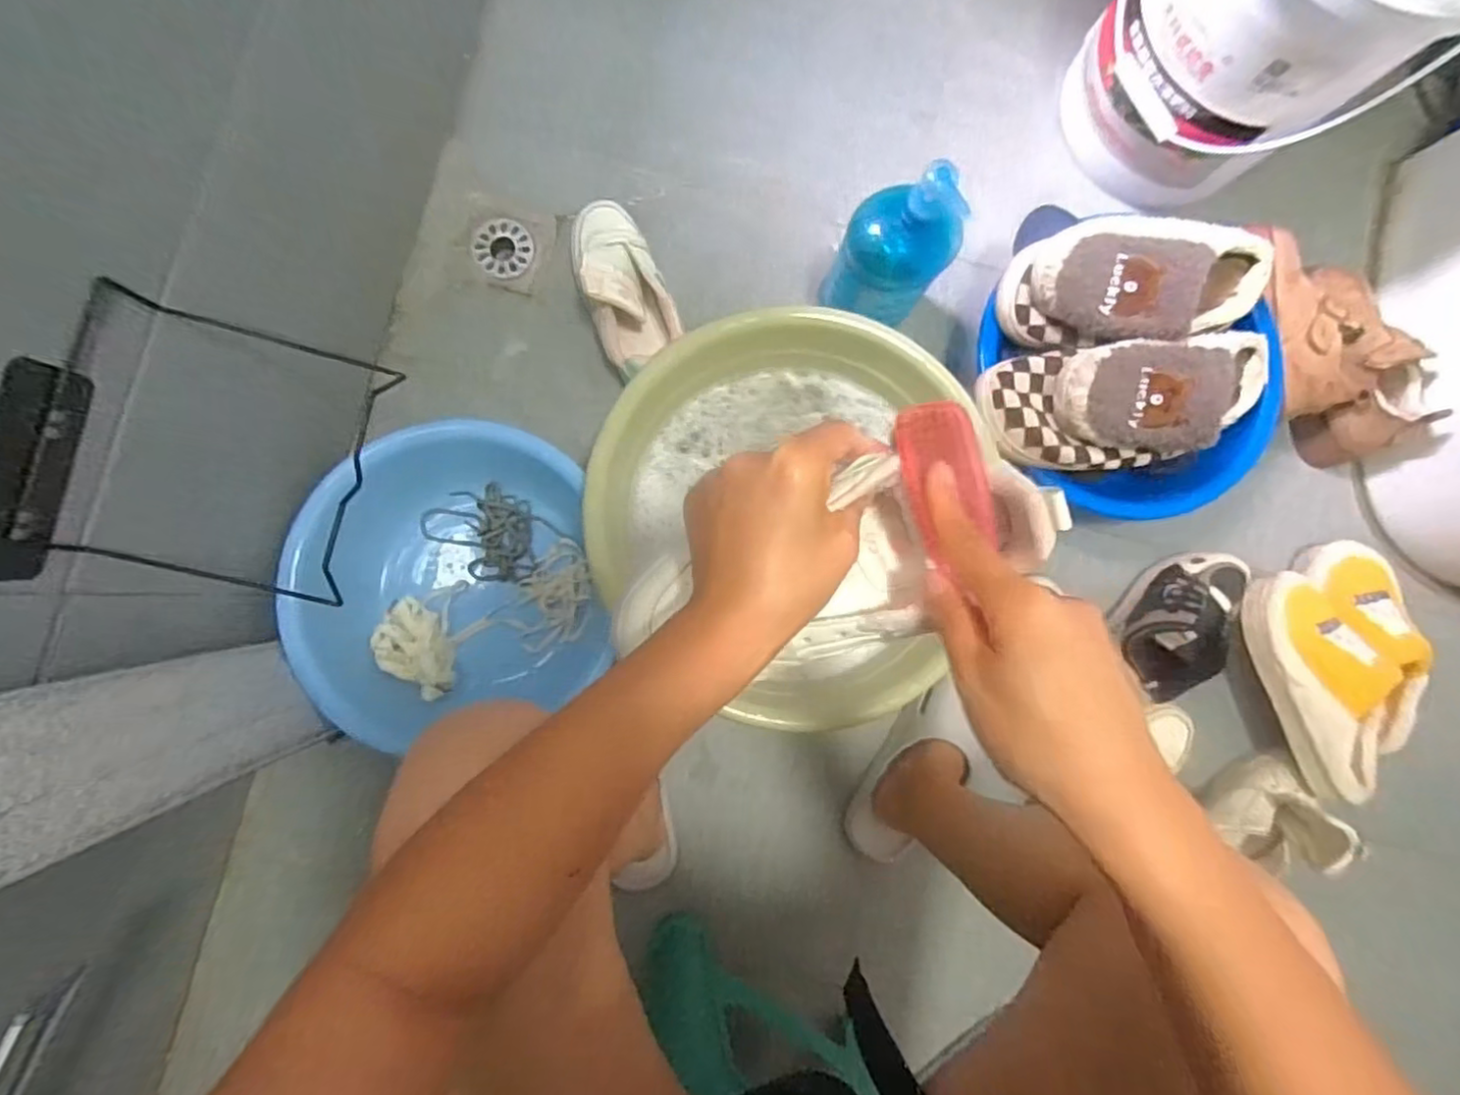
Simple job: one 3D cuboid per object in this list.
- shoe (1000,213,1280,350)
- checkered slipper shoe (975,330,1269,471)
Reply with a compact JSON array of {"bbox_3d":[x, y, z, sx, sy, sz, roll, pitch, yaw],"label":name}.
[{"bbox_3d":[0.423,-0.269,0.672,0.255,0.085,0.118,-6,86,-5],"label":"shoe"},{"bbox_3d":[0.417,-0.151,0.664,0.306,0.074,0.120,-6,86,-5],"label":"checkered slipper shoe"}]

